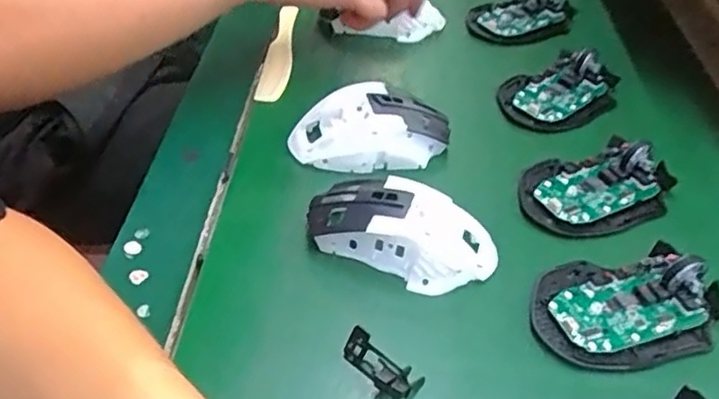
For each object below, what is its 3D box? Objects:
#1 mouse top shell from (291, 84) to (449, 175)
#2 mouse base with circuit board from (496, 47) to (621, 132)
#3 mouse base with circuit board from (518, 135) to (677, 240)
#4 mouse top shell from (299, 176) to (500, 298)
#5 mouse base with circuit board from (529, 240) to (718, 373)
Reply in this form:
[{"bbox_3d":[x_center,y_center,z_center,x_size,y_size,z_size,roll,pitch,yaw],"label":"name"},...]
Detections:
[{"bbox_3d":[0.009,-0.050,0.474,0.116,0.039,0.063,-11,44,-16],"label":"mouse top shell"},{"bbox_3d":[0.165,-0.092,0.539,0.105,0.029,0.070,-23,48,-27],"label":"mouse base with circuit board"},{"bbox_3d":[0.162,-0.013,0.449,0.104,0.026,0.077,-23,48,-26],"label":"mouse base with circuit board"},{"bbox_3d":[0.026,0.018,0.398,0.113,0.036,0.055,14,43,11],"label":"mouse top shell"},{"bbox_3d":[0.154,0.056,0.372,0.109,0.024,0.070,-7,43,-12],"label":"mouse base with circuit board"}]

